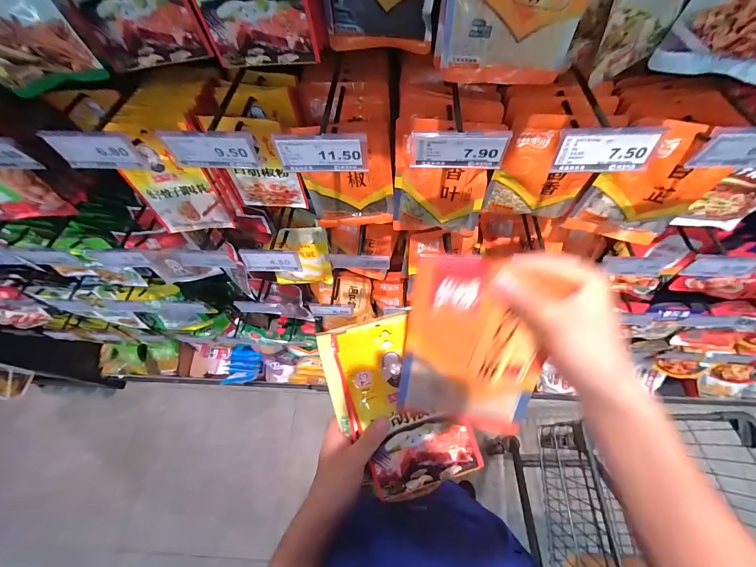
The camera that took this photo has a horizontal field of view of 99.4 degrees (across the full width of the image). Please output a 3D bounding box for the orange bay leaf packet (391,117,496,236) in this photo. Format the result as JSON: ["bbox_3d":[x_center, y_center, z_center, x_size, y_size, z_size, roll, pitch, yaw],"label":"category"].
[{"bbox_3d":[0.089,-0.137,0.464,0.131,0.184,0.033,6,63,6],"label":"orange bay leaf packet"}]

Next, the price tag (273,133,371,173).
[{"bbox_3d":[-0.062,-0.143,0.357,0.101,0.046,0.008,2,54,4],"label":"price tag"}]

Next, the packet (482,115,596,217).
[{"bbox_3d":[0.240,-0.156,0.463,0.132,0.168,0.022,5,62,6],"label":"packet"}]

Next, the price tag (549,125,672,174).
[{"bbox_3d":[0.232,-0.135,0.327,0.095,0.048,0.004,-1,50,7],"label":"price tag"}]

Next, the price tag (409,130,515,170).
[{"bbox_3d":[0.086,-0.143,0.346,0.100,0.044,0.005,4,62,5],"label":"price tag"}]

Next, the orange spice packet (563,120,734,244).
[{"bbox_3d":[0.377,-0.130,0.449,0.134,0.185,0.018,13,64,10],"label":"orange spice packet"}]

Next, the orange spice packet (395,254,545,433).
[{"bbox_3d":[0.089,0.064,0.304,0.124,0.186,0.023,7,24,4],"label":"orange spice packet"}]

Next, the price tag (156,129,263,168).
[{"bbox_3d":[-0.185,-0.148,0.358,0.101,0.046,0.010,4,62,5],"label":"price tag"}]

